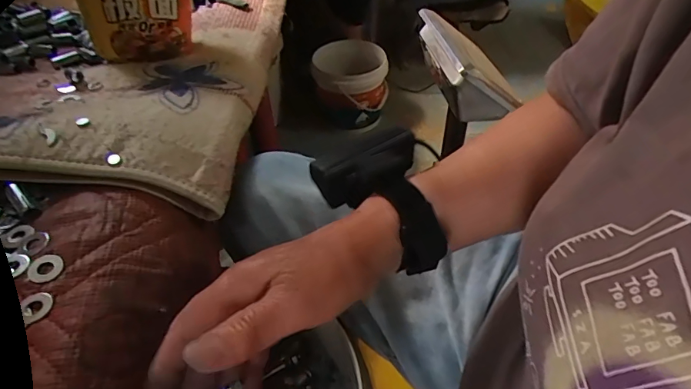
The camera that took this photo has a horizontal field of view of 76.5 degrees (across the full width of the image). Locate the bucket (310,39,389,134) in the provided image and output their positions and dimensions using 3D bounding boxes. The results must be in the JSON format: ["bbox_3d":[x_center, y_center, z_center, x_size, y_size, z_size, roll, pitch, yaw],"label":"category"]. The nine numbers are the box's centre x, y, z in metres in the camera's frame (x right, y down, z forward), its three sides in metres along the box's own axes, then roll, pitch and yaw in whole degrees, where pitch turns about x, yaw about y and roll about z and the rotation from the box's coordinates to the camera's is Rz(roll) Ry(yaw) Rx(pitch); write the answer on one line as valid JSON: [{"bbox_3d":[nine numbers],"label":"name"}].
[{"bbox_3d":[0.011,-0.324,1.286,0.214,0.179,0.206,-8,44,-6],"label":"bucket"}]

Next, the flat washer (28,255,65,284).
[{"bbox_3d":[-0.206,0.050,0.302,0.021,0.004,0.022,-1,44,1],"label":"flat washer"}]

